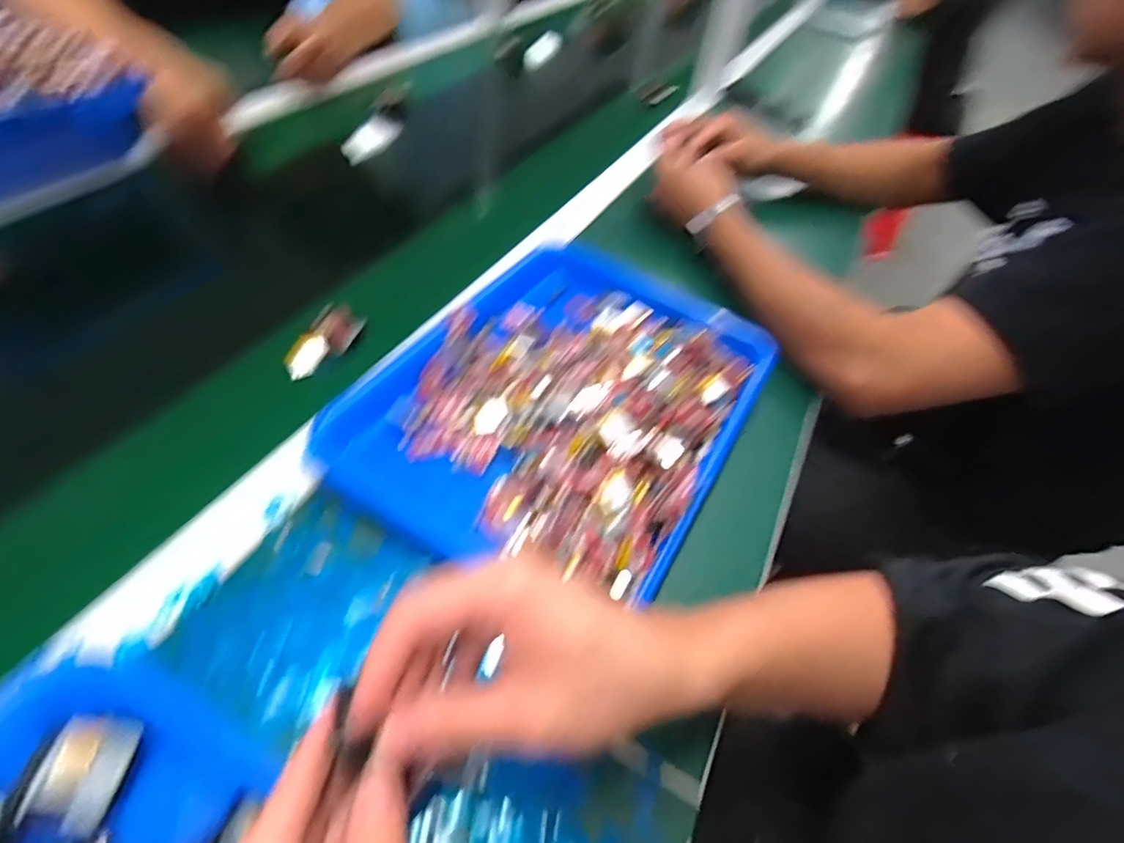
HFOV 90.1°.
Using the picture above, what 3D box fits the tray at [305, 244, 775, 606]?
[{"bbox_3d":[0.006,-0.027,0.441,0.255,0.039,0.326,28,51,13],"label":"tray"}]

